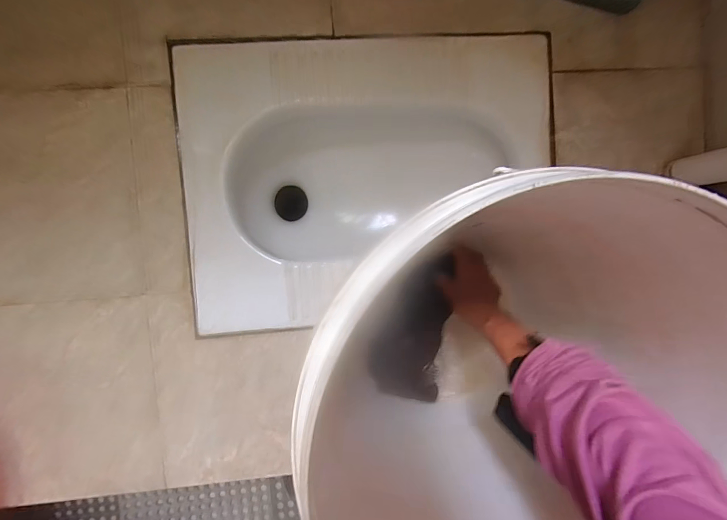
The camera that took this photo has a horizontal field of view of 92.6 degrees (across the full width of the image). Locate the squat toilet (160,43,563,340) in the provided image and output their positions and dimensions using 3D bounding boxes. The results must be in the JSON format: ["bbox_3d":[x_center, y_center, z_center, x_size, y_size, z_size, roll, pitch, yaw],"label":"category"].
[{"bbox_3d":[0.010,-0.128,0.606,0.547,0.171,0.403,-4,93,-3],"label":"squat toilet"}]

